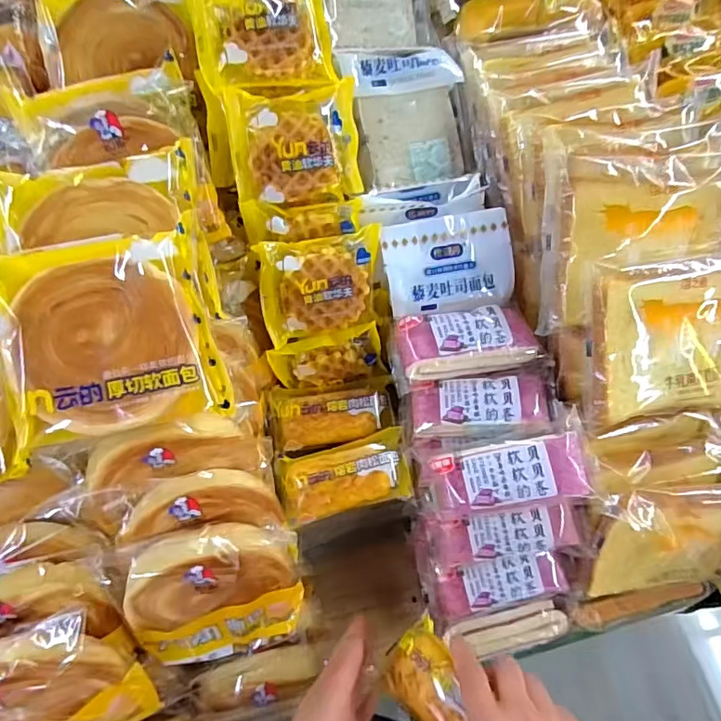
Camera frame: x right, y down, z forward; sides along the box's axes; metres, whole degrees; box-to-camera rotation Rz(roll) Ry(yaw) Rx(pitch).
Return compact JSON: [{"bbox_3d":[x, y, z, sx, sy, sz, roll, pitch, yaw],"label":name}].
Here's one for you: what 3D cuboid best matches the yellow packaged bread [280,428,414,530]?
[{"bbox_3d":[-0.015,0.104,0.476,0.117,0.031,0.063,-12,64,-3],"label":"yellow packaged bread"}]

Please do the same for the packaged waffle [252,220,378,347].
[{"bbox_3d":[-0.035,-0.065,0.479,0.107,0.095,0.029,-9,27,-1],"label":"packaged waffle"}]

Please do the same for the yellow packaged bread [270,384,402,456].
[{"bbox_3d":[-0.026,0.047,0.513,0.122,0.034,0.065,-12,64,-3],"label":"yellow packaged bread"}]

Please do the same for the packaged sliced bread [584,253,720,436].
[{"bbox_3d":[0.259,-0.016,0.431,0.143,0.023,0.132,-8,108,-3],"label":"packaged sliced bread"}]

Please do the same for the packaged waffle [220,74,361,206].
[{"bbox_3d":[-0.055,-0.188,0.463,0.112,0.026,0.095,-8,109,-11],"label":"packaged waffle"}]

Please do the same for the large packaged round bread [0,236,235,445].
[{"bbox_3d":[-0.187,-0.017,0.385,0.149,0.032,0.136,-8,86,-7],"label":"large packaged round bread"}]

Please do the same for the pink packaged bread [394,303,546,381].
[{"bbox_3d":[0.097,-0.019,0.478,0.125,0.035,0.061,-9,64,-2],"label":"pink packaged bread"}]

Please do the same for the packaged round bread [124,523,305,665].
[{"bbox_3d":[-0.120,0.193,0.436,0.140,0.143,0.041,-4,30,-13],"label":"packaged round bread"}]

